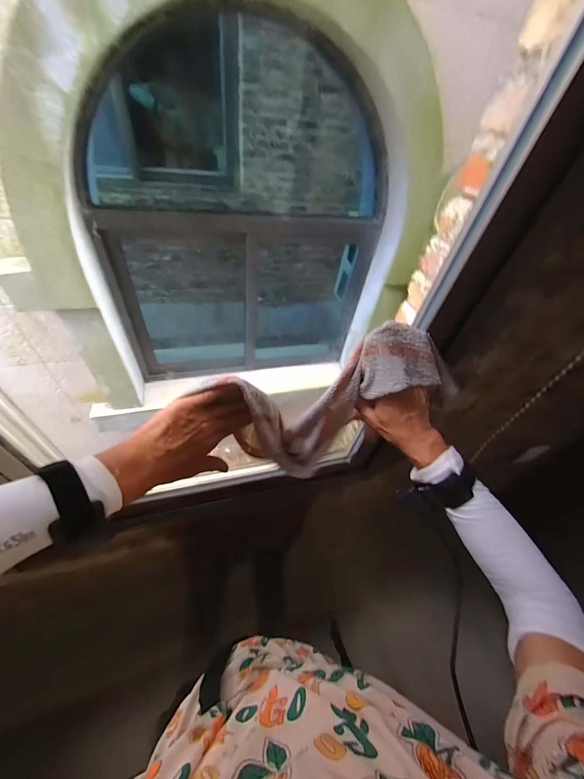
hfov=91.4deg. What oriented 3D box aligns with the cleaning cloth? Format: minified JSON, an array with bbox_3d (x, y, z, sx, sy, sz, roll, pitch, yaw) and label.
[{"bbox_3d":[0.051,0.007,0.365,0.290,0.213,0.066,-32,51,11],"label":"cleaning cloth"}]

